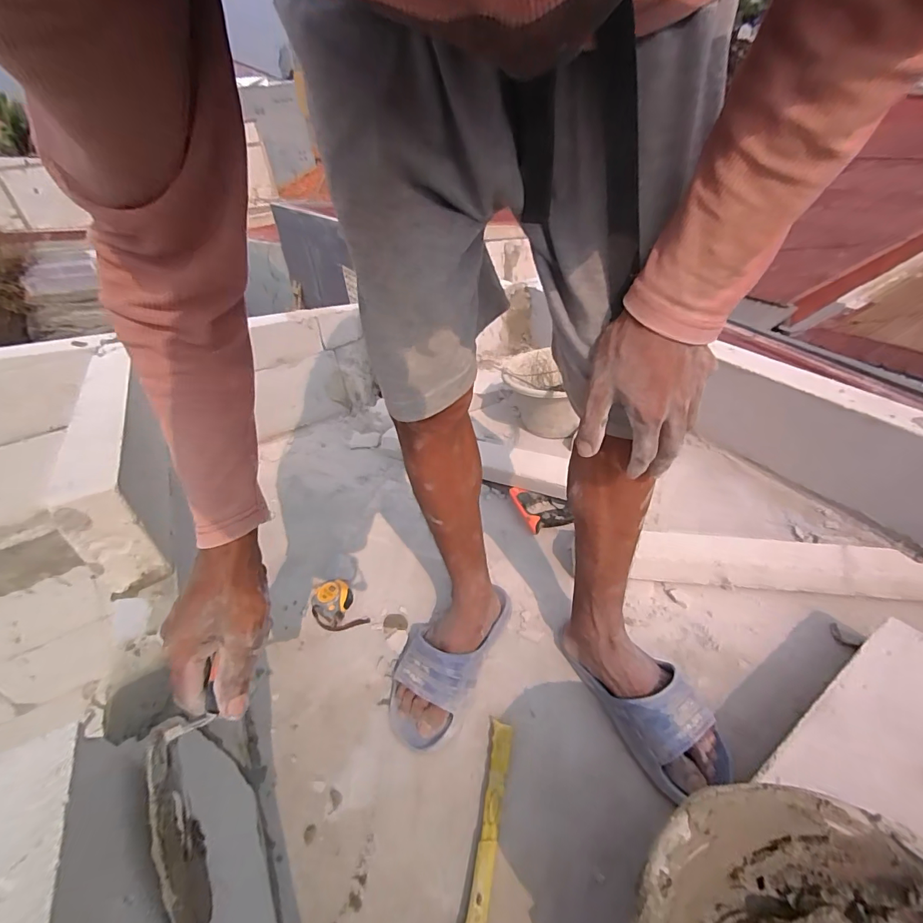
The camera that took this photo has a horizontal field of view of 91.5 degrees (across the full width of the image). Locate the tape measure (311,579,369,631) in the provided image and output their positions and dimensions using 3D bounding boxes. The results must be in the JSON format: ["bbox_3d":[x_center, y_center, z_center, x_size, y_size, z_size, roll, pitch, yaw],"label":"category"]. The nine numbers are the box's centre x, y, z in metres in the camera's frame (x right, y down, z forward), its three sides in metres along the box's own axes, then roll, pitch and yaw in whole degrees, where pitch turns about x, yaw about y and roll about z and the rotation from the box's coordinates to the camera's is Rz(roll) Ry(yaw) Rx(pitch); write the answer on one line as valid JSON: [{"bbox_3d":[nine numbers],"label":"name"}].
[{"bbox_3d":[-0.218,0.247,0.772,0.071,0.031,0.095,-24,41,-23],"label":"tape measure"}]

